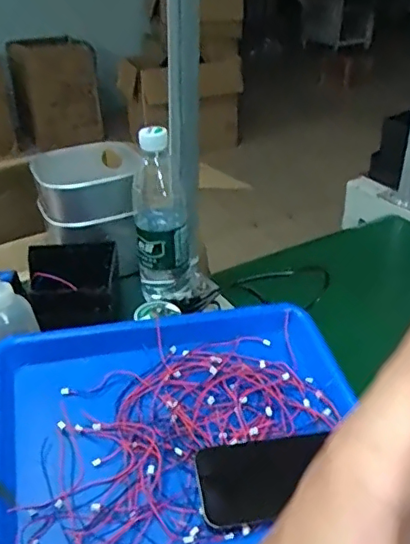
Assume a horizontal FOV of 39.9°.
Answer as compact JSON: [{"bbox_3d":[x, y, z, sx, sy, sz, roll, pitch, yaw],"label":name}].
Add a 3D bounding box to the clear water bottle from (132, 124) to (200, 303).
[{"bbox_3d":[-0.047,-0.067,0.704,0.082,0.220,0.071,-5,32,-5],"label":"clear water bottle"}]

